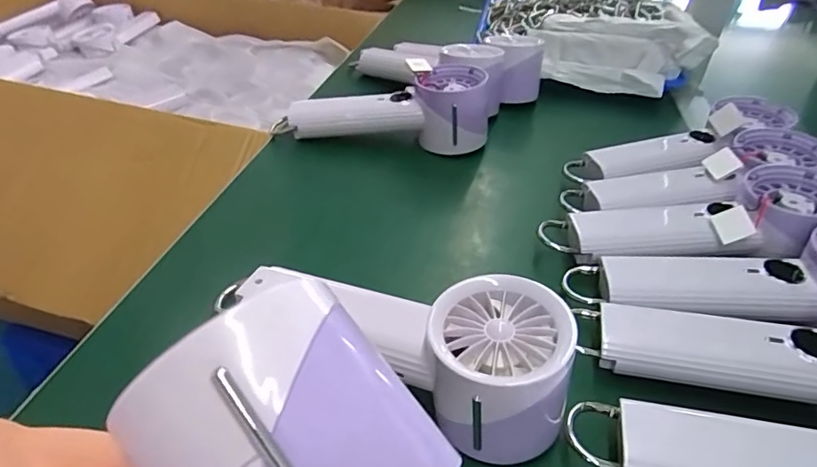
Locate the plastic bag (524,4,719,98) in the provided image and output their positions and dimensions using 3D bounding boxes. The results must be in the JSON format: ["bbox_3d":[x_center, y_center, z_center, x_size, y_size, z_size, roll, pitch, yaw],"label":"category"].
[{"bbox_3d":[0.234,-0.198,0.583,0.188,0.066,0.064,4,37,-1],"label":"plastic bag"}]

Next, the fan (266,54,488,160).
[{"bbox_3d":[-0.023,-0.114,0.479,0.185,0.069,0.067,9,37,5],"label":"fan"}]

